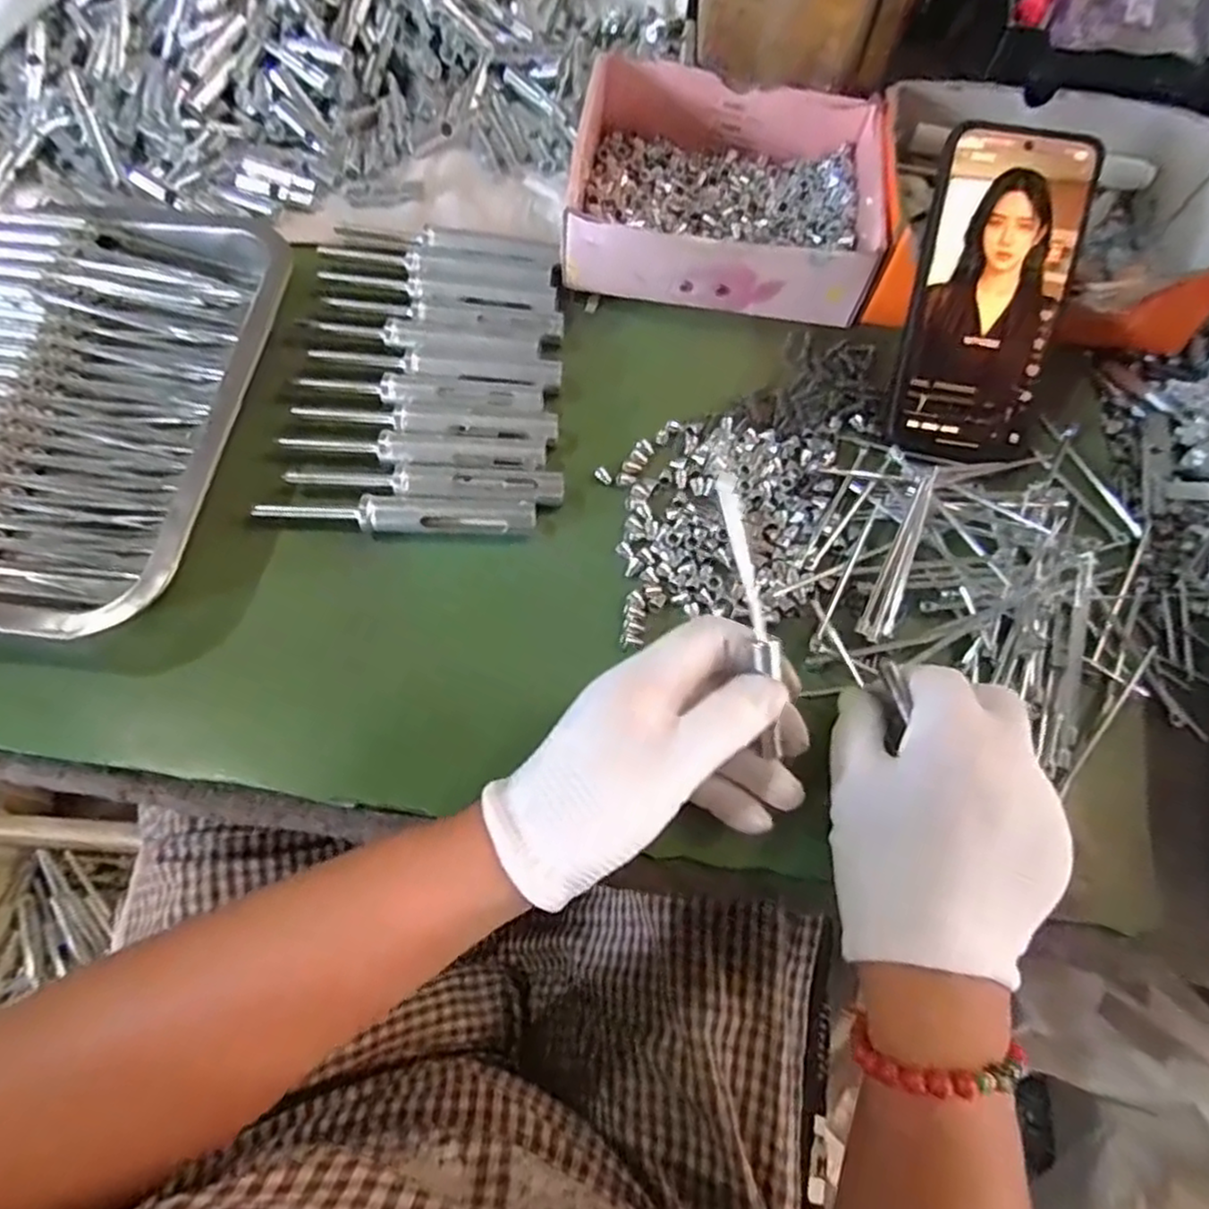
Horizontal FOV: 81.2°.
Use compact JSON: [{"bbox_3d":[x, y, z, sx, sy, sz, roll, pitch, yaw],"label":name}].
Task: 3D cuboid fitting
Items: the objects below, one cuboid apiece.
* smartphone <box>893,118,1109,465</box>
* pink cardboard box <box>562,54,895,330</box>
[{"bbox_3d":[0.202,-0.159,0.370,0.076,0.007,0.157,9,103,2],"label":"smartphone"},{"bbox_3d":[0.073,-0.250,0.423,0.172,0.052,0.139,8,69,1],"label":"pink cardboard box"}]

